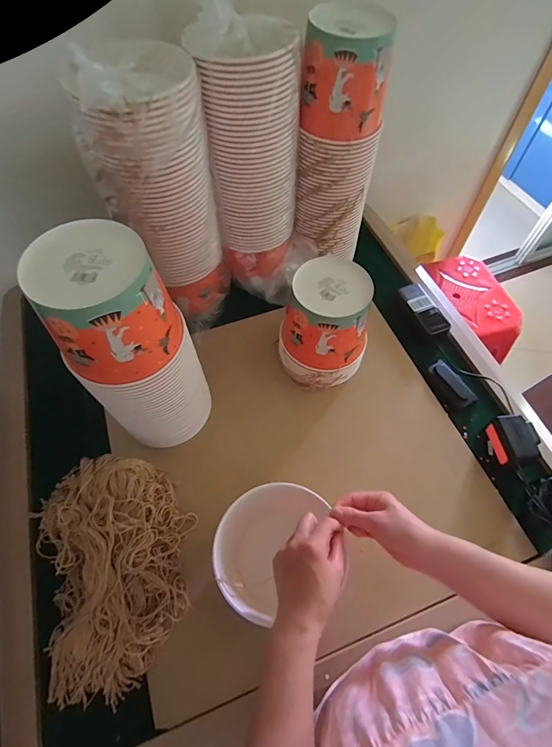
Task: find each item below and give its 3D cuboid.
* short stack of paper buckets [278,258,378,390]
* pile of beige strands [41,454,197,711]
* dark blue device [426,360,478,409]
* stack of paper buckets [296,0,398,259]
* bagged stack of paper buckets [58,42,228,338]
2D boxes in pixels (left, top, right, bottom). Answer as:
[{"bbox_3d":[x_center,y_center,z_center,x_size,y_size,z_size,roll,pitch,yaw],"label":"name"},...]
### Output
[{"bbox_3d":[0.090,-0.084,0.672,0.147,0.190,0.138,15,60,9],"label":"short stack of paper buckets"},{"bbox_3d":[-0.234,0.271,0.551,0.204,0.078,0.309,-16,61,-10],"label":"pile of beige strands"},{"bbox_3d":[0.337,0.018,0.718,0.040,0.019,0.096,-24,62,-14],"label":"dark blue device"},{"bbox_3d":[0.117,-0.410,0.703,0.140,0.372,0.132,13,60,7],"label":"stack of paper buckets"},{"bbox_3d":[-0.181,-0.270,0.622,0.168,0.415,0.183,-11,60,-7],"label":"bagged stack of paper buckets"}]

